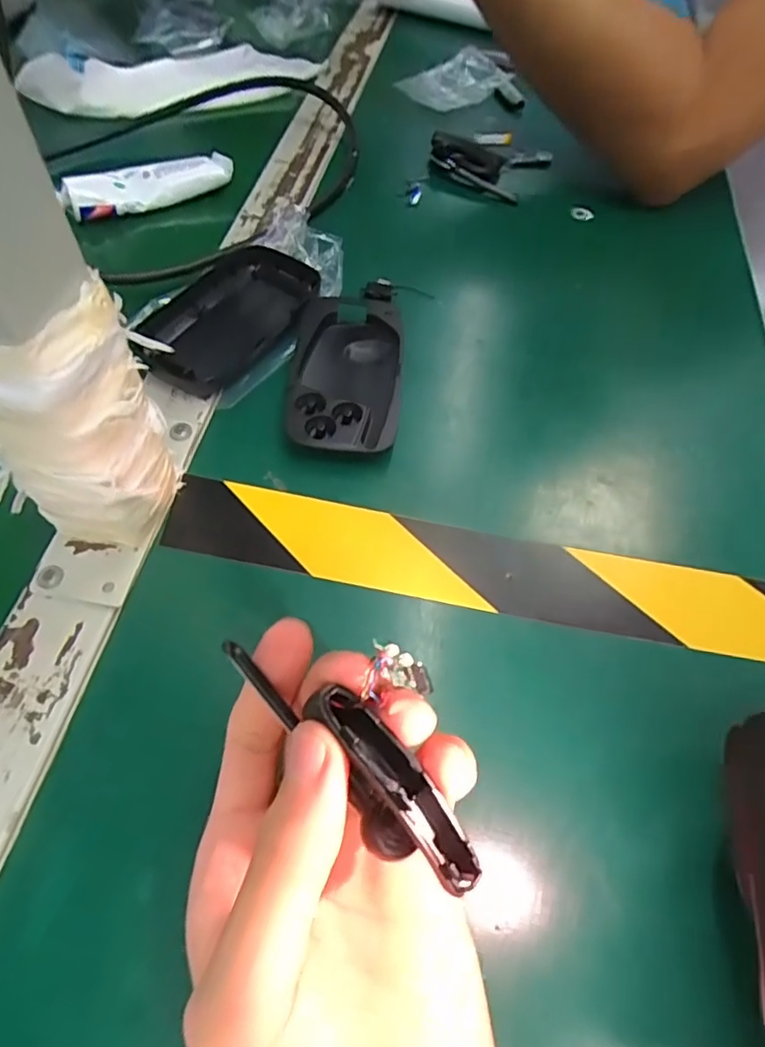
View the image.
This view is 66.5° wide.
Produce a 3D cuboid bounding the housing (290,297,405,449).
[{"bbox_3d":[-0.018,-0.081,0.301,0.055,0.019,0.105,4,59,-2],"label":"housing"}]

